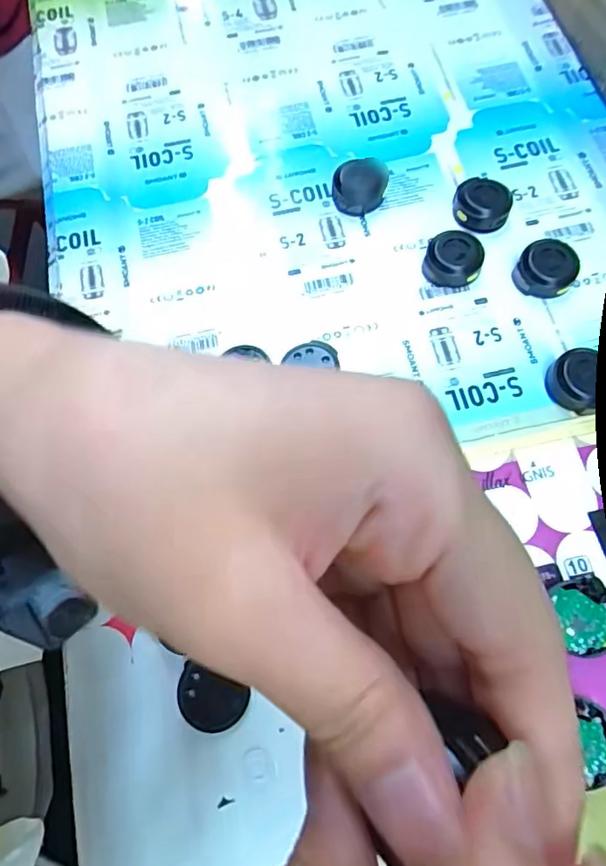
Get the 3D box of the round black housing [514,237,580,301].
[{"bbox_3d":[0.127,-0.084,0.280,0.028,0.014,0.026,-1,70,2],"label":"round black housing"}]

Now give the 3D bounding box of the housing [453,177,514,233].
[{"bbox_3d":[0.099,-0.125,0.298,0.031,0.010,0.033,-1,70,2],"label":"housing"}]

